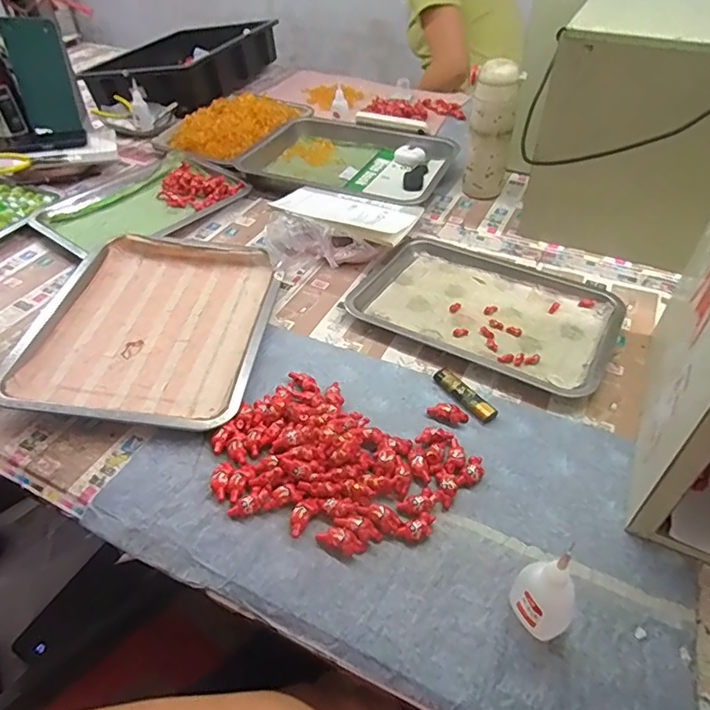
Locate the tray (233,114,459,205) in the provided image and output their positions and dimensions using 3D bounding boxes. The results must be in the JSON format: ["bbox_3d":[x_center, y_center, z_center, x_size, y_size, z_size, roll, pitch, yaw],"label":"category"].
[{"bbox_3d":[-0.001,-0.364,0.961,0.353,0.046,0.242,17,46,16],"label":"tray"}]

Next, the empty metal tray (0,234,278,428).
[{"bbox_3d":[-0.242,-0.043,0.641,0.263,0.032,0.308,4,44,4],"label":"empty metal tray"}]

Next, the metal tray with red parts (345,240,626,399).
[{"bbox_3d":[0.174,-0.071,0.679,0.311,0.022,0.225,22,48,21],"label":"metal tray with red parts"}]

